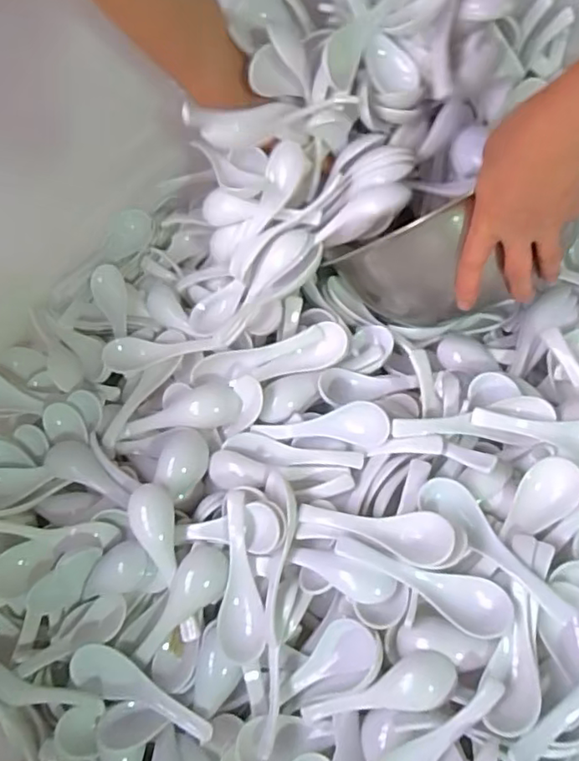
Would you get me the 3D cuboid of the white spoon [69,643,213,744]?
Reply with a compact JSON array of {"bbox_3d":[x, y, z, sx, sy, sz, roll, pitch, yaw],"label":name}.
[{"bbox_3d":[-0.108,0.230,0.438,0.115,0.017,0.033,19,79,15],"label":"white spoon"}]

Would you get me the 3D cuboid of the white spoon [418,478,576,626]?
[{"bbox_3d":[0.137,0.110,0.393,0.031,0.024,0.119,-40,64,-8],"label":"white spoon"}]

